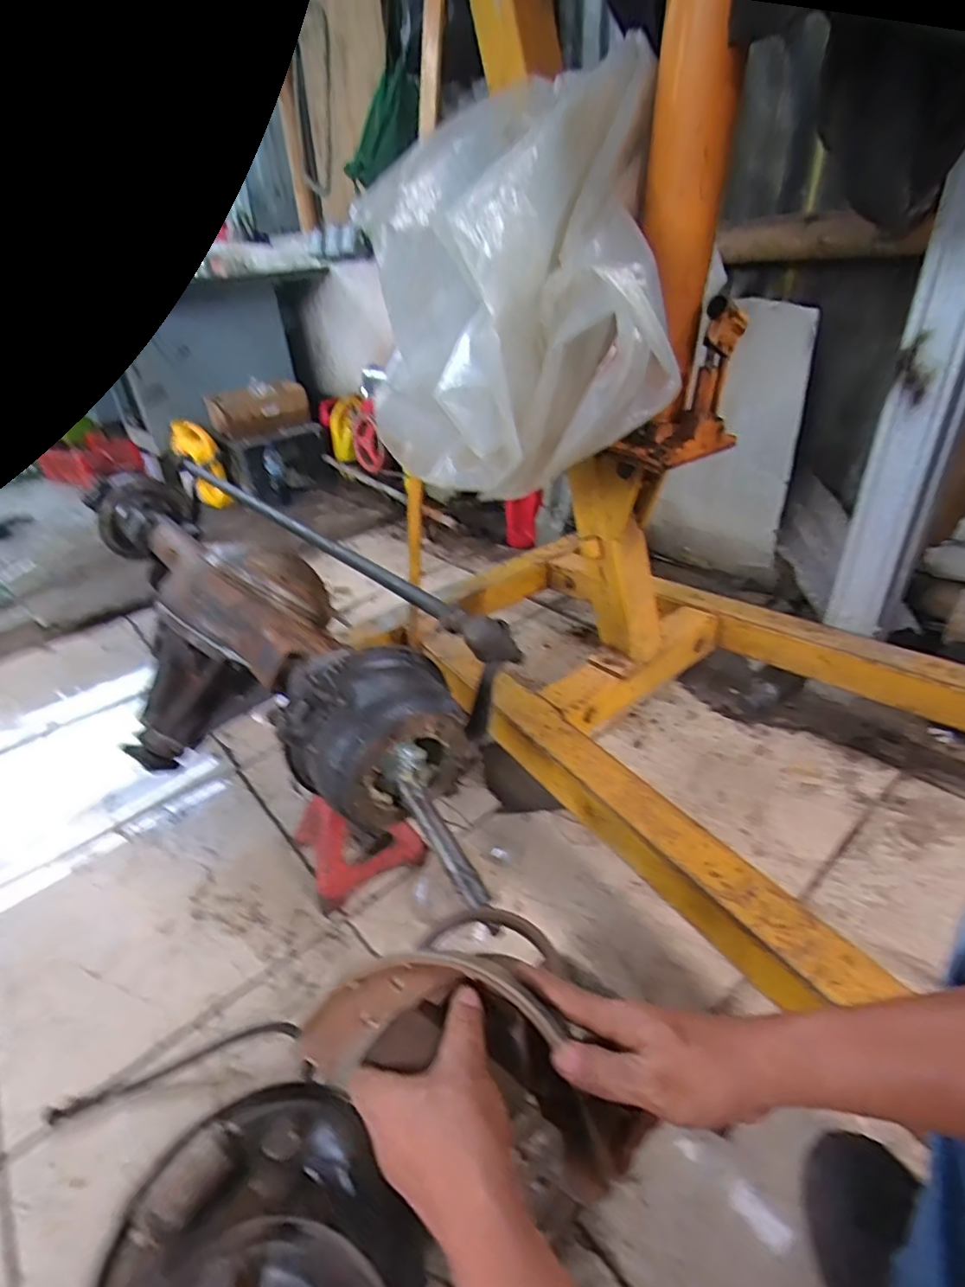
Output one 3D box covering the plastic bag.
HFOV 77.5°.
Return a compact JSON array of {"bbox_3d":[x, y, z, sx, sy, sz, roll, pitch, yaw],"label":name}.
[{"bbox_3d":[0.032,-0.359,0.631,0.303,0.370,0.226,-5,32,-2],"label":"plastic bag"}]

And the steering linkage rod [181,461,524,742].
[{"bbox_3d":[-0.284,-0.152,1.013,0.073,0.148,0.971,-26,38,-31],"label":"steering linkage rod"}]

